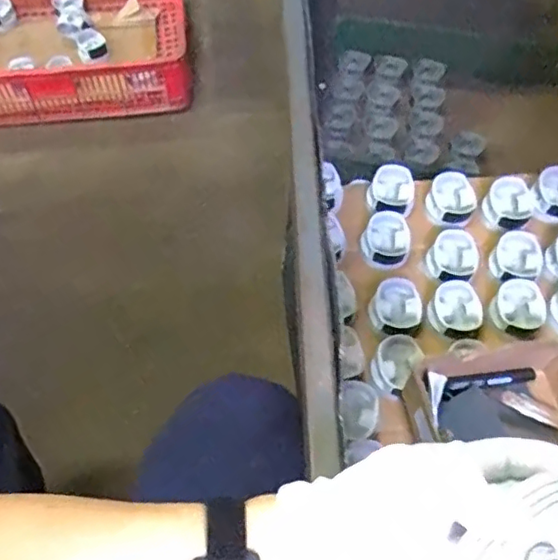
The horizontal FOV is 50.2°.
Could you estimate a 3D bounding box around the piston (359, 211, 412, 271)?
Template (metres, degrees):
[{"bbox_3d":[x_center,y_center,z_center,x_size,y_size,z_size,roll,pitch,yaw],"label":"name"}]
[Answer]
[{"bbox_3d":[0.164,-0.057,0.903,0.075,0.045,0.085,28,64,14],"label":"piston"}]

